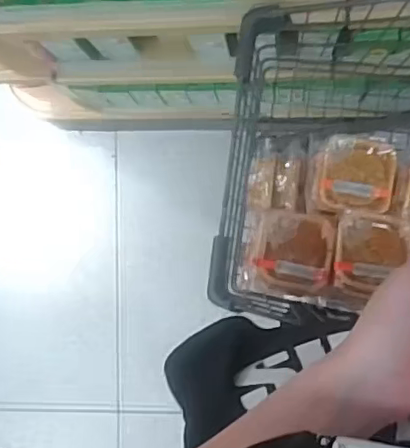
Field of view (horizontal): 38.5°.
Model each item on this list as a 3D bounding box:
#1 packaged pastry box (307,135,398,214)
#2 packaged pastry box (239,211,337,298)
[{"bbox_3d":[0.195,-0.064,0.772,0.104,0.062,0.097,6,88,8],"label":"packaged pastry box"},{"bbox_3d":[0.109,0.038,0.752,0.109,0.042,0.103,7,88,8],"label":"packaged pastry box"}]

